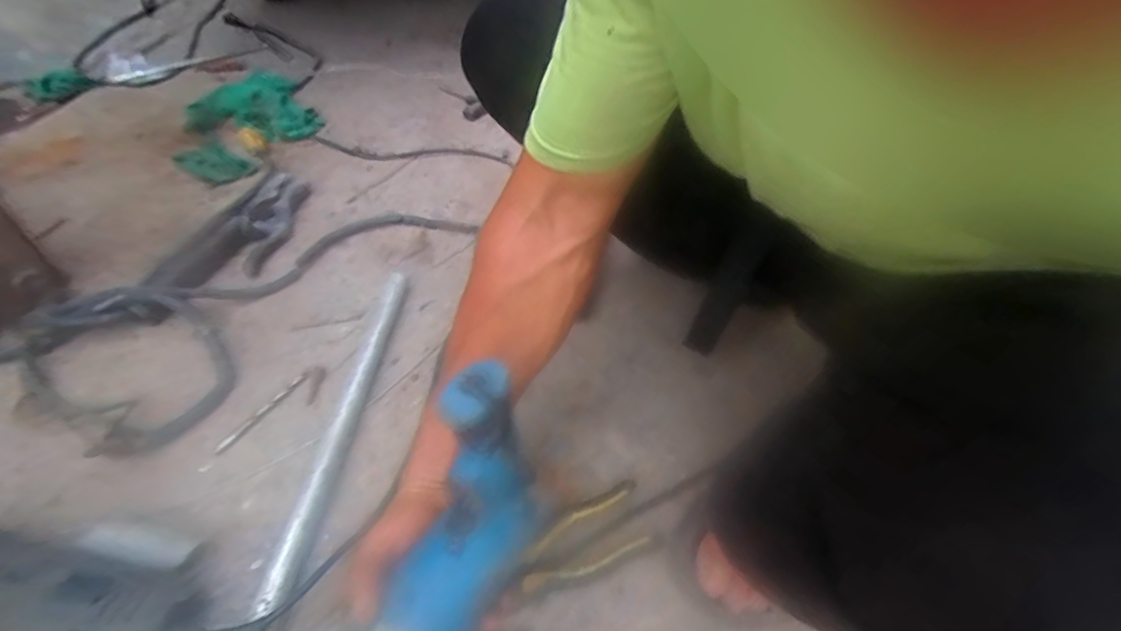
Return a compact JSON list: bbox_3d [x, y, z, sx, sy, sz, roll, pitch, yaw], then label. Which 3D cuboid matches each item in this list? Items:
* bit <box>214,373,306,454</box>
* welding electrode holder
[{"bbox_3d":[-0.322,0.103,0.528,0.010,0.004,0.109,28,56,17],"label":"bit"},{"bbox_3d":[-0.437,-0.104,0.659,0.099,0.038,0.290,12,53,6],"label":"welding electrode holder"}]

